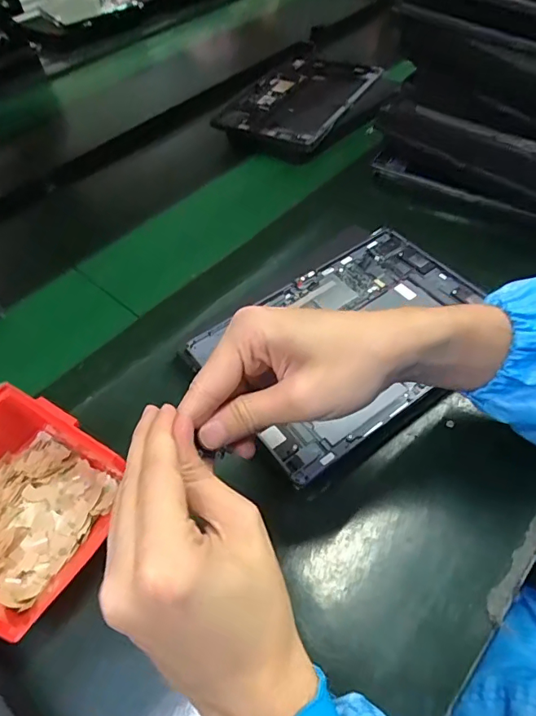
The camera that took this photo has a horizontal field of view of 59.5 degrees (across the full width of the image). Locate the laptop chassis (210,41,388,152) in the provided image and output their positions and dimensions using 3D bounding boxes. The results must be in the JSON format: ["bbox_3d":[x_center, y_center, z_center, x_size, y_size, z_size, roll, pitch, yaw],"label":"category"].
[{"bbox_3d":[0.054,-0.389,0.693,0.187,0.030,0.239,25,58,23],"label":"laptop chassis"}]

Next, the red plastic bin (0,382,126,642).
[{"bbox_3d":[-0.180,0.100,0.333,0.132,0.064,0.123,22,57,21],"label":"red plastic bin"}]

